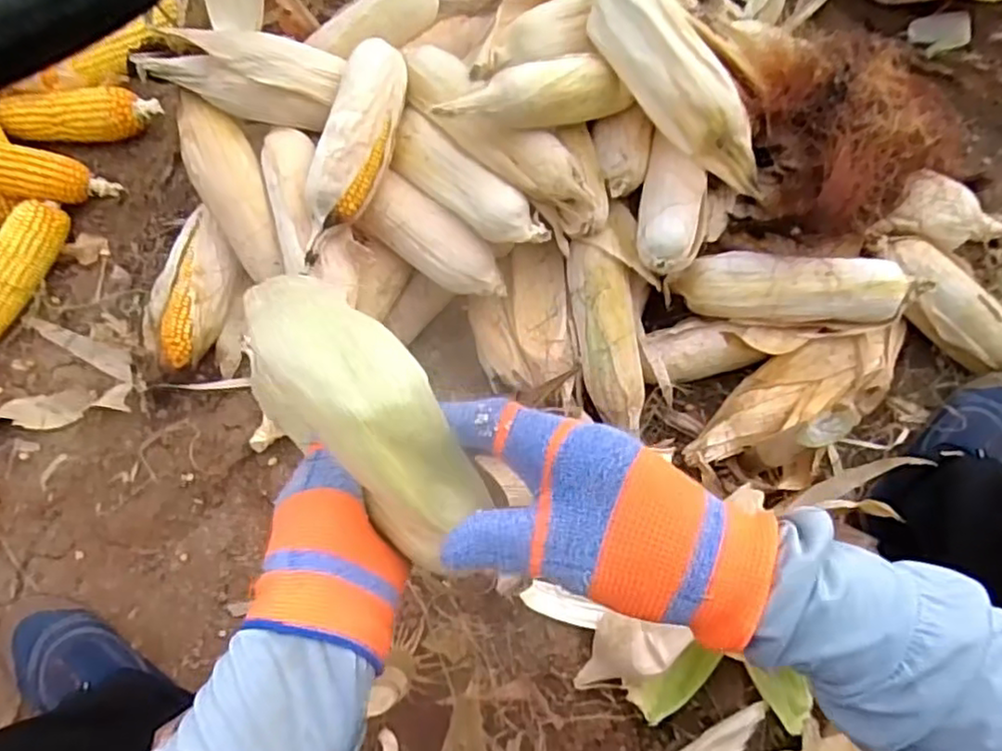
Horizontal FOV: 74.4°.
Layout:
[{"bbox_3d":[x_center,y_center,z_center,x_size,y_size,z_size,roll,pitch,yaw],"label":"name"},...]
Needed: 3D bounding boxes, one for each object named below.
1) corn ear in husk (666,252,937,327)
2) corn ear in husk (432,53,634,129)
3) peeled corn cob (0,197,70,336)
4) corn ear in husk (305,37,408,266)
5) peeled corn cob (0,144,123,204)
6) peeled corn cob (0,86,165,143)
[{"bbox_3d":[0.282,-0.086,0.658,0.226,0.051,0.062,5,71,19],"label":"corn ear in husk"},{"bbox_3d":[0.034,-0.259,0.603,0.197,0.045,0.054,-14,73,-21],"label":"corn ear in husk"},{"bbox_3d":[-0.557,-0.101,0.735,0.048,0.062,0.207,27,74,7],"label":"peeled corn cob"},{"bbox_3d":[-0.143,-0.217,0.635,0.059,0.045,0.214,17,86,4],"label":"corn ear in husk"},{"bbox_3d":[-0.546,-0.231,0.739,0.206,0.046,0.055,8,71,-23],"label":"peeled corn cob"},{"bbox_3d":[-0.500,-0.307,0.779,0.189,0.048,0.050,2,72,-1],"label":"peeled corn cob"}]

